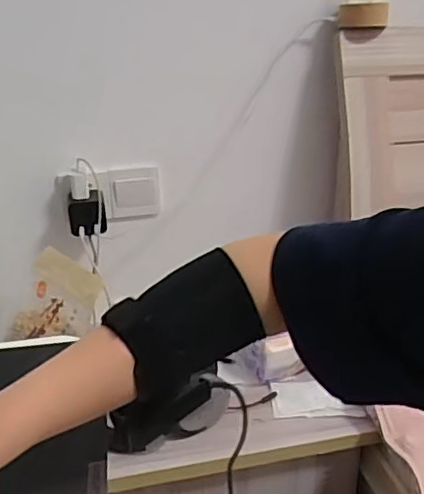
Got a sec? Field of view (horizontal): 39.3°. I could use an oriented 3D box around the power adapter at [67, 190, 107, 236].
[{"bbox_3d":[-0.212,-0.057,1.003,0.061,0.060,0.044,-8,23,-15],"label":"power adapter"}]

